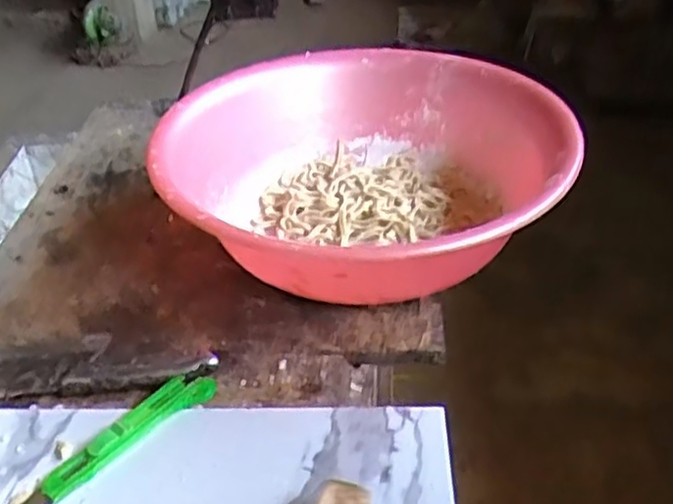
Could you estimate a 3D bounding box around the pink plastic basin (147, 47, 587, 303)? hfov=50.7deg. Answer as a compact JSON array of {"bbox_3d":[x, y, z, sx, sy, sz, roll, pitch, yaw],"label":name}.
[{"bbox_3d":[0.031,-0.072,0.735,0.387,0.149,0.385,-1,34,1],"label":"pink plastic basin"}]

